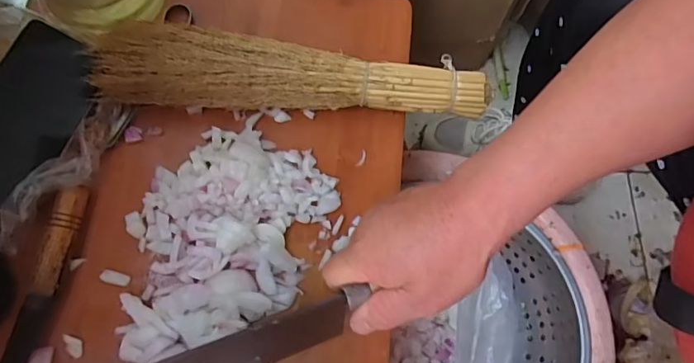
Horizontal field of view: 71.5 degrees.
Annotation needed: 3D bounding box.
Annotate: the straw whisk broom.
[{"bbox_3d":[-0.045,-0.099,0.437,0.345,0.067,0.054,1,70,0],"label":"straw whisk broom"}]

